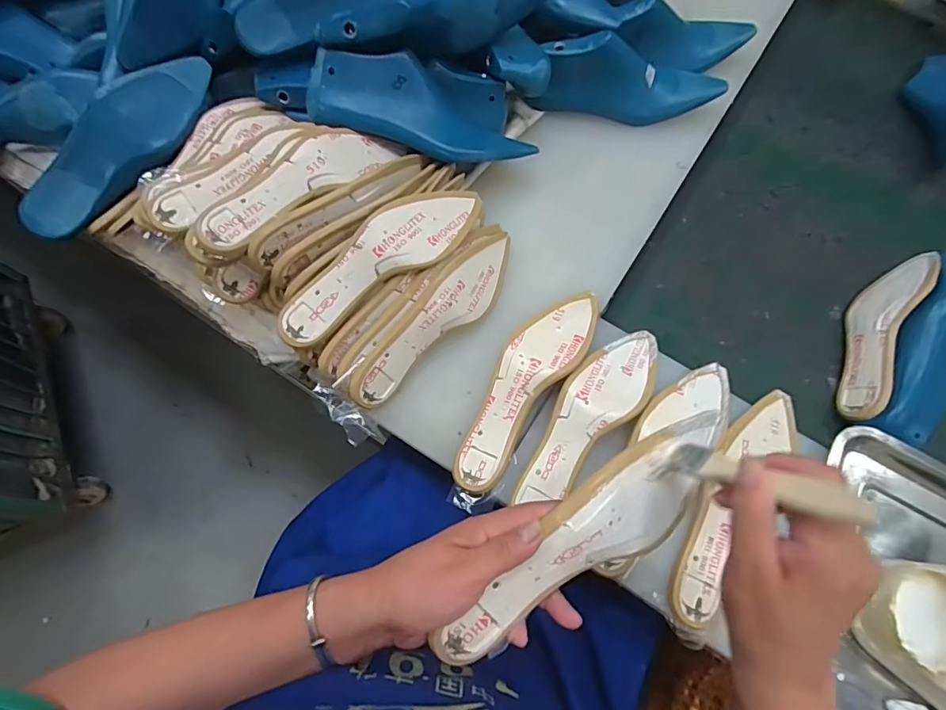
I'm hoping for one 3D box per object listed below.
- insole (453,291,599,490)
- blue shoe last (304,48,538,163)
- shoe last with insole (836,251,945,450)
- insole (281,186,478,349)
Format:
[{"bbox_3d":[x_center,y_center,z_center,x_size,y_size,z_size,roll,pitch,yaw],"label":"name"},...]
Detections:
[{"bbox_3d":[0.058,0.026,0.523,0.072,0.028,0.257,31,72,11],"label":"insole"},{"bbox_3d":[-0.051,-0.284,0.564,0.259,0.068,0.088,14,68,-18],"label":"blue shoe last"},{"bbox_3d":[0.528,-0.020,0.590,0.096,0.076,0.256,22,70,7],"label":"shoe last with insole"},{"bbox_3d":[-0.095,-0.107,0.510,0.252,0.044,0.078,-37,74,-14],"label":"insole"}]

